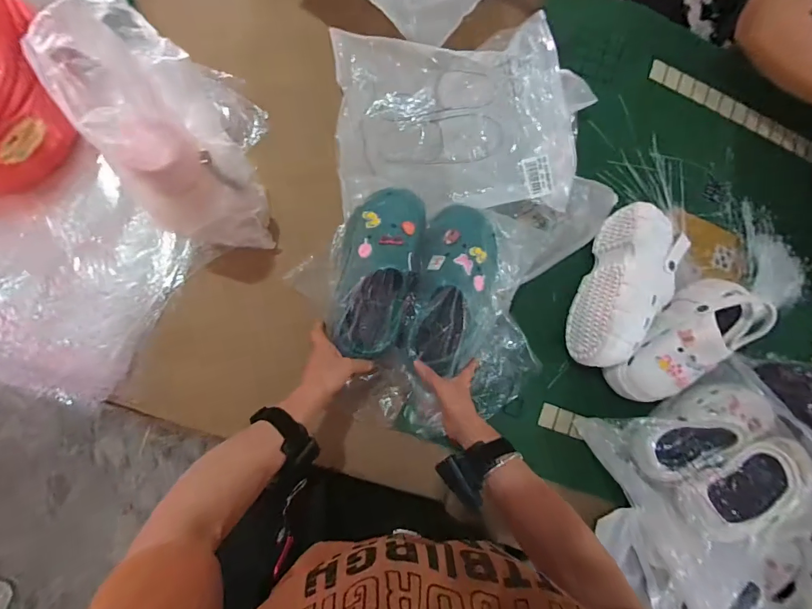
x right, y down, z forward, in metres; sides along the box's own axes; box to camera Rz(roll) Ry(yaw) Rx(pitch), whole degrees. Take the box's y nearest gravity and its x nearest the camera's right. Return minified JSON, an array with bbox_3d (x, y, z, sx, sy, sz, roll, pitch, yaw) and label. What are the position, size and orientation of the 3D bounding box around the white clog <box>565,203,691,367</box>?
[{"bbox_3d":[0.362,-0.022,0.654,0.113,0.103,0.271,22,85,-7],"label":"white clog"}]

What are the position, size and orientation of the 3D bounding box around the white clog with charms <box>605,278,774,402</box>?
[{"bbox_3d":[0.460,0.063,0.677,0.266,0.123,0.118,-29,92,-8],"label":"white clog with charms"}]

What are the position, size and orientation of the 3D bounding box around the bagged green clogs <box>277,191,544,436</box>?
[{"bbox_3d":[0.047,0.009,0.614,0.289,0.123,0.352,-9,90,-8],"label":"bagged green clogs"}]

